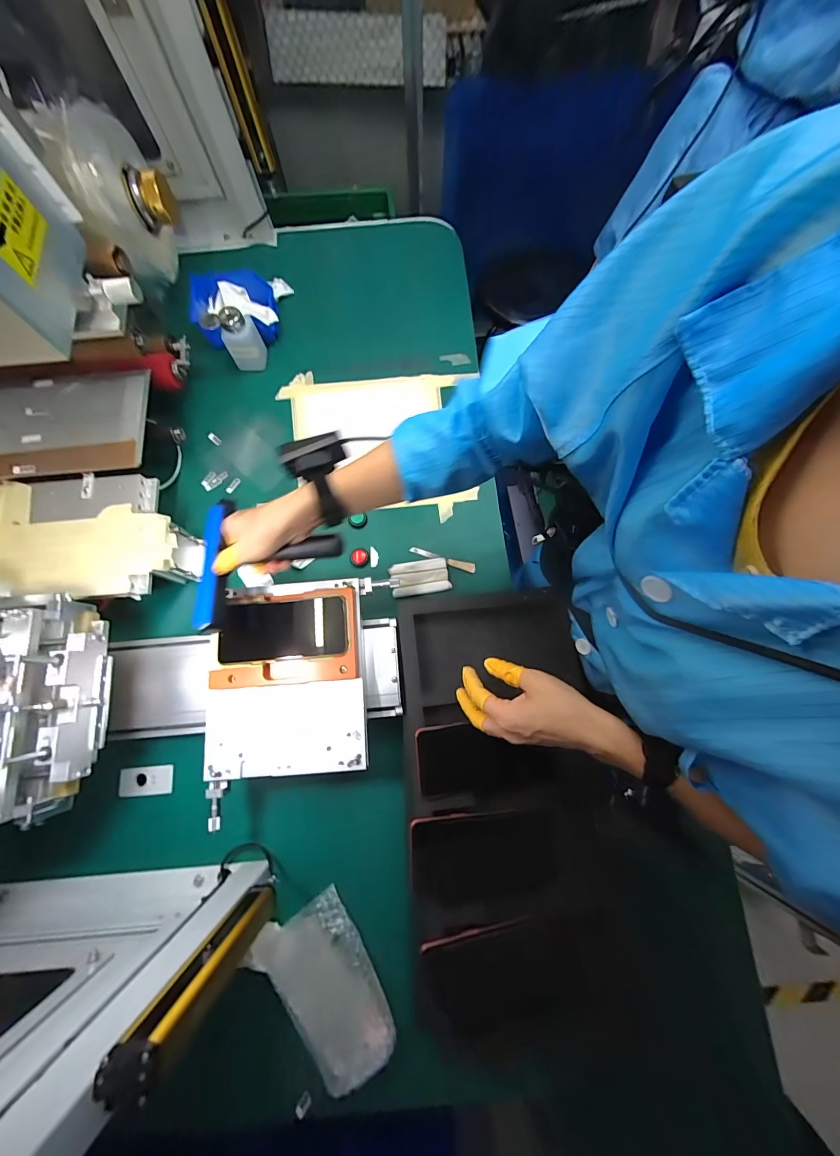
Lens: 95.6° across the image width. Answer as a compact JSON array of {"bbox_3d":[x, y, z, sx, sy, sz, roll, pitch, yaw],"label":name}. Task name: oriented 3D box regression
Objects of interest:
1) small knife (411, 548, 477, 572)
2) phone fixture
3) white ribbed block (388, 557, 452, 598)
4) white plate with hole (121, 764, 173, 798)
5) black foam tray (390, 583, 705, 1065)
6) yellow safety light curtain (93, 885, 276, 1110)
[{"bbox_3d":[0.039,-0.034,0.656,0.115,0.007,0.016,20,77,6],"label":"small knife"},{"bbox_3d":[-0.174,0.124,0.495,0.203,0.040,0.241,-5,75,0],"label":"phone fixture"},{"bbox_3d":[0.000,-0.001,0.636,0.095,0.013,0.055,-11,75,-2],"label":"white ribbed block"},{"bbox_3d":[-0.411,0.303,0.570,0.078,0.004,0.041,-5,75,0],"label":"white plate with hole"},{"bbox_3d":[0.113,0.249,0.458,0.255,0.066,0.467,-5,75,0],"label":"black foam tray"},{"bbox_3d":[-0.180,0.332,0.324,0.032,0.200,0.035,-44,79,-9],"label":"yellow safety light curtain"}]

